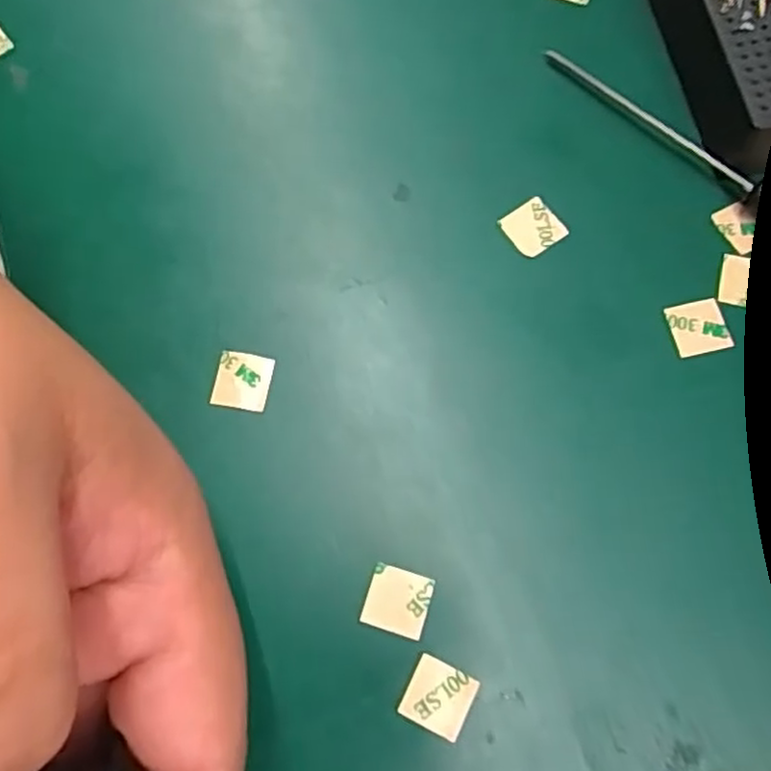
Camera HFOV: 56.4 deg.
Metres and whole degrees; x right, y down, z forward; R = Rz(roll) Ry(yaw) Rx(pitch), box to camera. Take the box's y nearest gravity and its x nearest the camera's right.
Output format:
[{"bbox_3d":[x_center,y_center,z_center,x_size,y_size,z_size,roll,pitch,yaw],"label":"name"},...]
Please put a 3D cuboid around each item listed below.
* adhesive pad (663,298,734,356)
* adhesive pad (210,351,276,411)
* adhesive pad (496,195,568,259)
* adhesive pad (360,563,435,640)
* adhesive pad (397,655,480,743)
[{"bbox_3d":[0.088,-0.016,0.202,0.016,0.004,0.015,-12,76,1],"label":"adhesive pad"},{"bbox_3d":[-0.040,-0.001,0.198,0.015,0.004,0.015,9,74,3],"label":"adhesive pad"},{"bbox_3d":[0.043,-0.047,0.211,0.015,0.004,0.015,-32,76,-8],"label":"adhesive pad"},{"bbox_3d":[0.003,0.054,0.180,0.016,0.004,0.015,16,74,5],"label":"adhesive pad"},{"bbox_3d":[0.013,0.075,0.173,0.015,0.004,0.015,25,75,8],"label":"adhesive pad"}]

